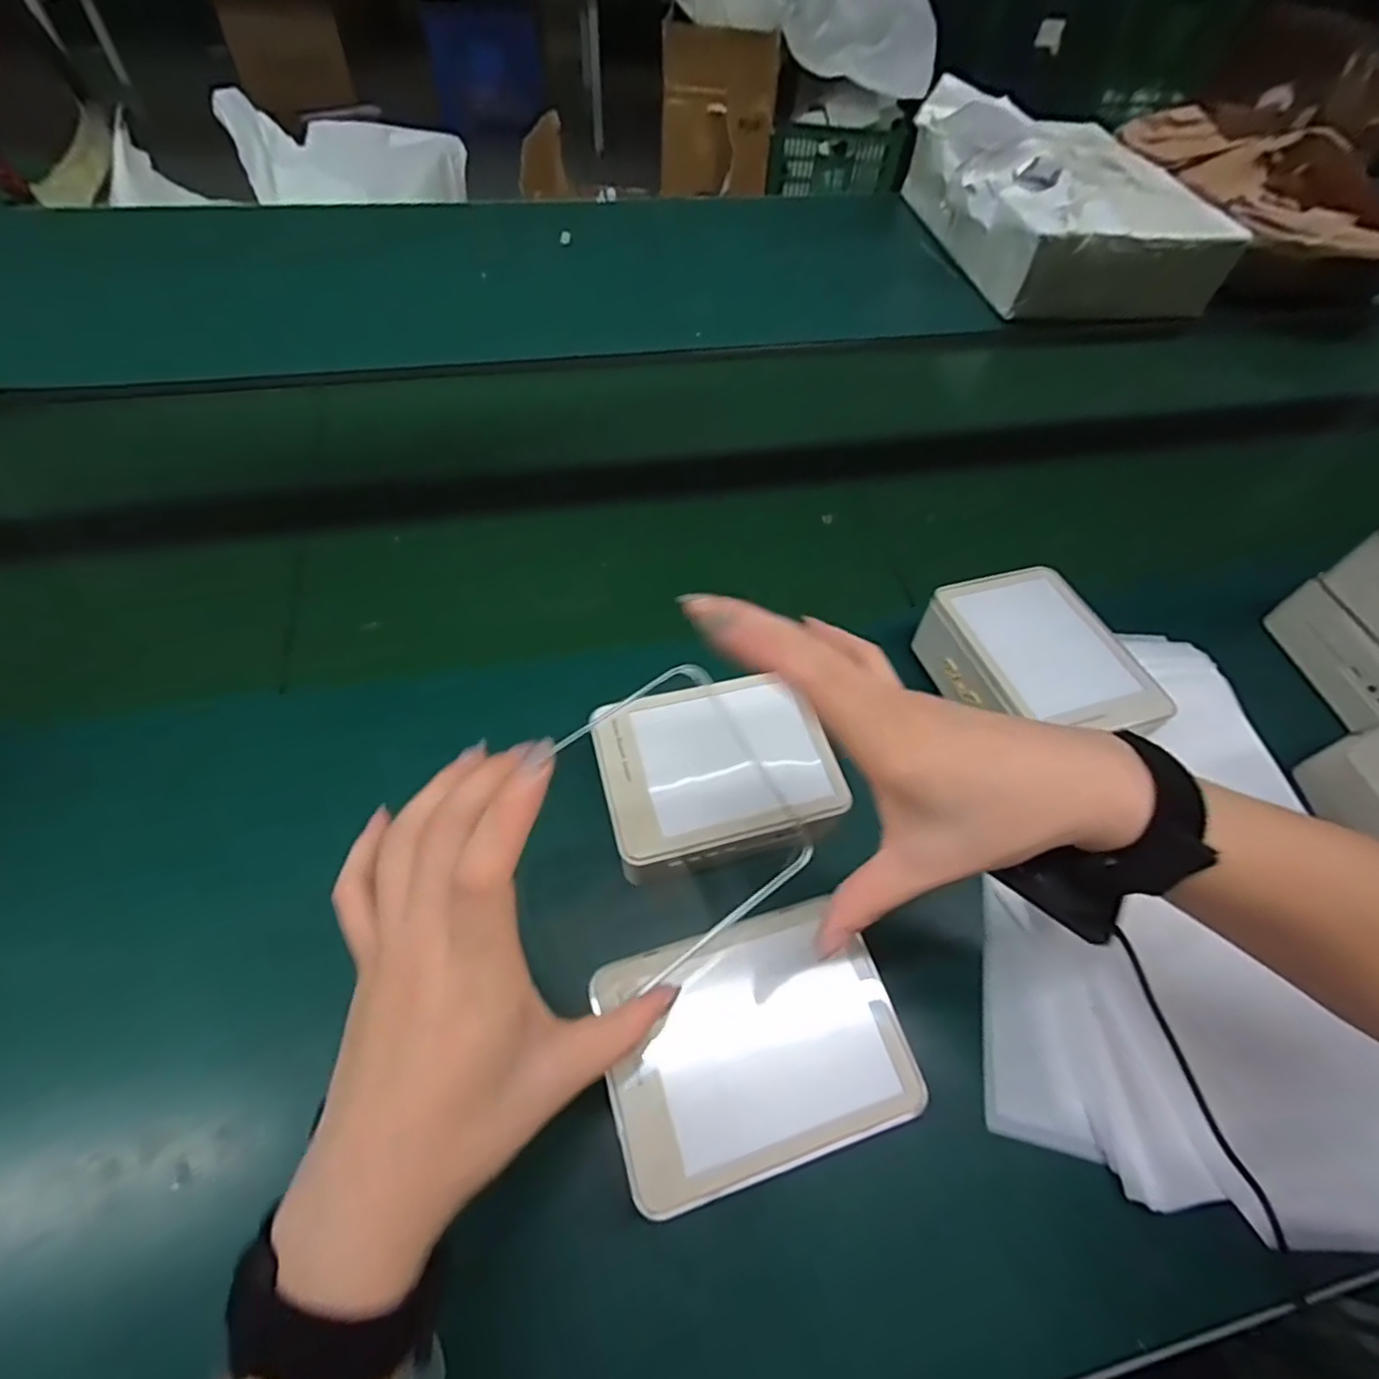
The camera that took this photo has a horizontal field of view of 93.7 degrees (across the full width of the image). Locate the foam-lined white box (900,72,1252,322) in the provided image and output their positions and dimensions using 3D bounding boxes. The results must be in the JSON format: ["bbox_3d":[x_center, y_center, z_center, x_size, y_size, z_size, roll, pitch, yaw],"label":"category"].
[{"bbox_3d":[0.502,-0.670,0.889,0.309,0.115,0.402,-4,57,-6],"label":"foam-lined white box"}]

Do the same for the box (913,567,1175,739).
[{"bbox_3d":[0.241,-0.016,0.451,0.106,0.054,0.149,-15,59,-13],"label":"box"}]

